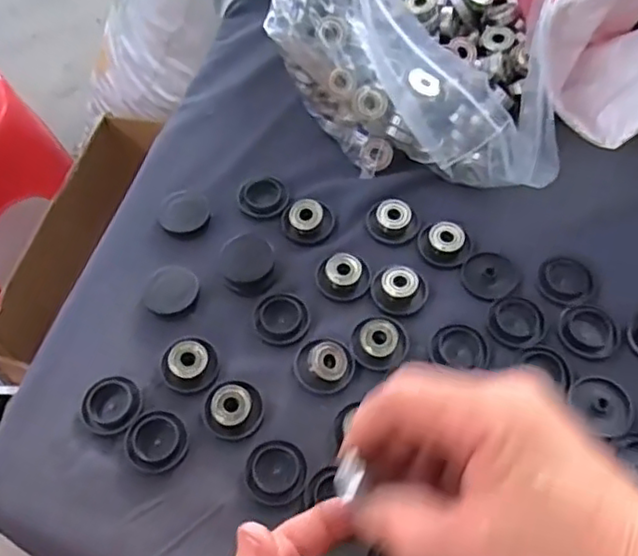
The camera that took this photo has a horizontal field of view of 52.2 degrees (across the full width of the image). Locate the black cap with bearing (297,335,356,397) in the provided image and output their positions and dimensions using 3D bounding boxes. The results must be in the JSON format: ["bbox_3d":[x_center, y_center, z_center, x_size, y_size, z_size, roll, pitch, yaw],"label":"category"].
[{"bbox_3d":[0.003,0.048,0.367,0.031,0.012,0.037,-23,62,-12],"label":"black cap with bearing"}]

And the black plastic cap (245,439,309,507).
[{"bbox_3d":[-0.023,0.100,0.338,0.033,0.010,0.031,-1,59,1],"label":"black plastic cap"}]

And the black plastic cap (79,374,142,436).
[{"bbox_3d":[-0.115,0.070,0.360,0.033,0.009,0.031,-1,59,1],"label":"black plastic cap"}]

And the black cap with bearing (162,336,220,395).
[{"bbox_3d":[-0.073,0.048,0.369,0.030,0.014,0.032,-1,59,1],"label":"black cap with bearing"}]

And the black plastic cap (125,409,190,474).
[{"bbox_3d":[-0.087,0.087,0.350,0.033,0.007,0.032,-1,59,1],"label":"black plastic cap"}]

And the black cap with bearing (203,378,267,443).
[{"bbox_3d":[-0.048,0.070,0.354,0.033,0.016,0.030,-1,59,1],"label":"black cap with bearing"}]

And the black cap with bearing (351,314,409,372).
[{"bbox_3d":[0.036,0.036,0.374,0.032,0.012,0.036,22,63,14],"label":"black cap with bearing"}]

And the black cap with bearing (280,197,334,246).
[{"bbox_3d":[-0.008,-0.037,0.417,0.031,0.010,0.030,-1,59,1],"label":"black cap with bearing"}]

